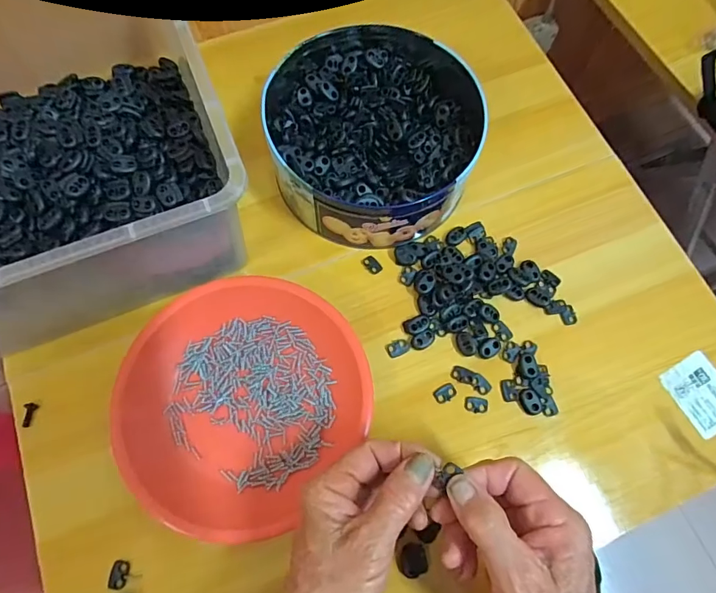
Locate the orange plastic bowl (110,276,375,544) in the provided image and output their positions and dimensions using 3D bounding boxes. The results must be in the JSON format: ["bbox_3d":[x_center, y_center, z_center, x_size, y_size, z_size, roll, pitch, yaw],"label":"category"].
[{"bbox_3d":[-0.094,0.077,0.356,0.185,0.025,0.189,1,71,-2],"label":"orange plastic bowl"}]

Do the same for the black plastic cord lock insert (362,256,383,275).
[{"bbox_3d":[0.013,-0.030,0.409,0.012,0.004,0.019,-36,76,-13],"label":"black plastic cord lock insert"}]

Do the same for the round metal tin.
[{"bbox_3d":[0.014,-0.157,0.415,0.186,0.072,0.211,-7,71,-7],"label":"round metal tin"}]

